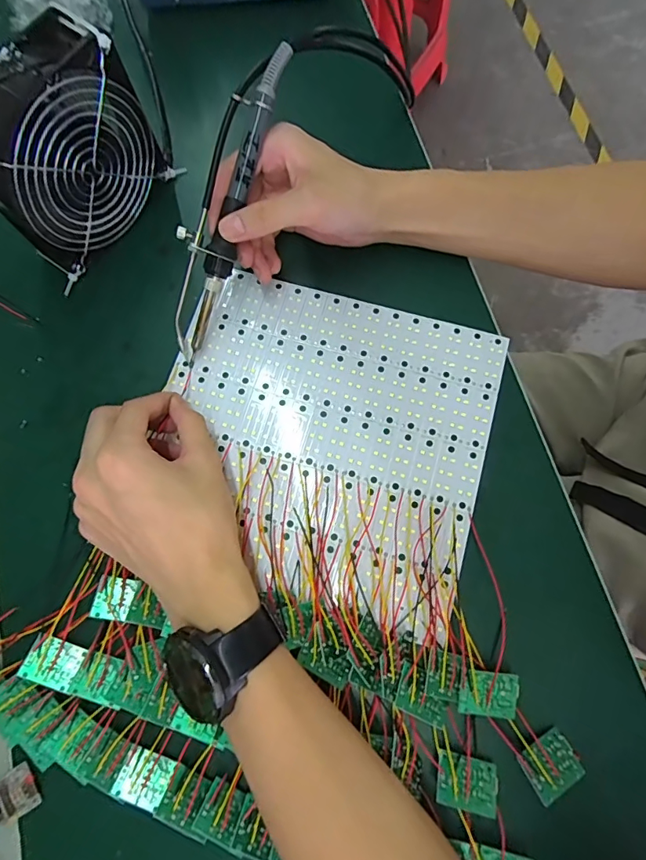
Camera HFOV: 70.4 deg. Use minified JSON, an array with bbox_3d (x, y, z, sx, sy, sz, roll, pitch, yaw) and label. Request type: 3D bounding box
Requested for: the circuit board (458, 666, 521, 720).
[{"bbox_3d":[0.102,0.161,0.280,0.035,0.004,0.026,10,76,4],"label":"circuit board"}]

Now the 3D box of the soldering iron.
[{"bbox_3d":[-0.071,-0.149,0.314,0.035,0.020,0.208,23,104,7],"label":"soldering iron"}]

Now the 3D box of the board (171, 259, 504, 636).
[{"bbox_3d":[0.002,0.004,0.331,0.223,0.006,0.218,16,76,5],"label":"board"}]

